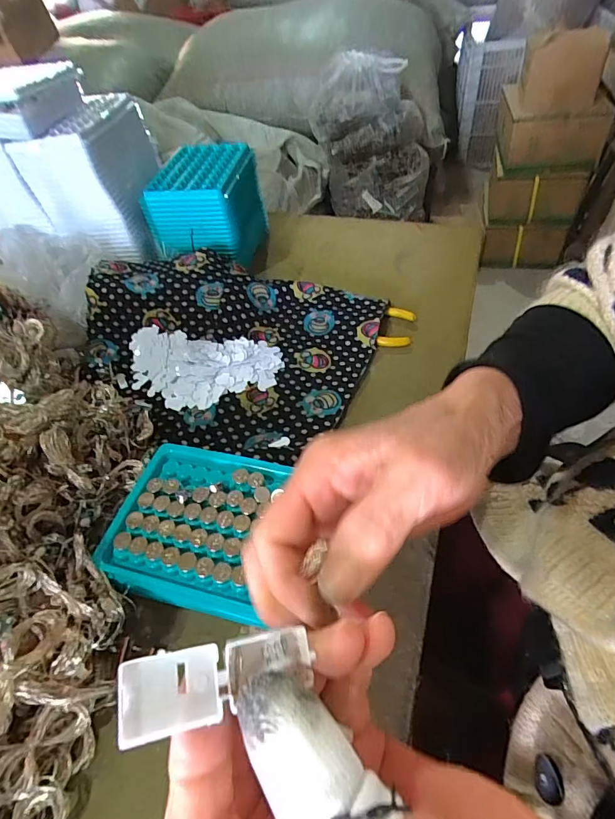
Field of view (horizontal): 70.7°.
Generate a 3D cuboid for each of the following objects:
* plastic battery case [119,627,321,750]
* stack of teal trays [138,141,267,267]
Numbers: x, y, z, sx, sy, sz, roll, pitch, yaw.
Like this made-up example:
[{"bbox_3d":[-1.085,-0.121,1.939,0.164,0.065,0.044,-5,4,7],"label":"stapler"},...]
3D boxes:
[{"bbox_3d":[-0.025,0.077,0.126,0.054,0.009,0.018,-8,47,-23],"label":"plastic battery case"},{"bbox_3d":[-0.111,-0.233,0.502,0.106,0.095,0.132,1,50,7],"label":"stack of teal trays"}]

